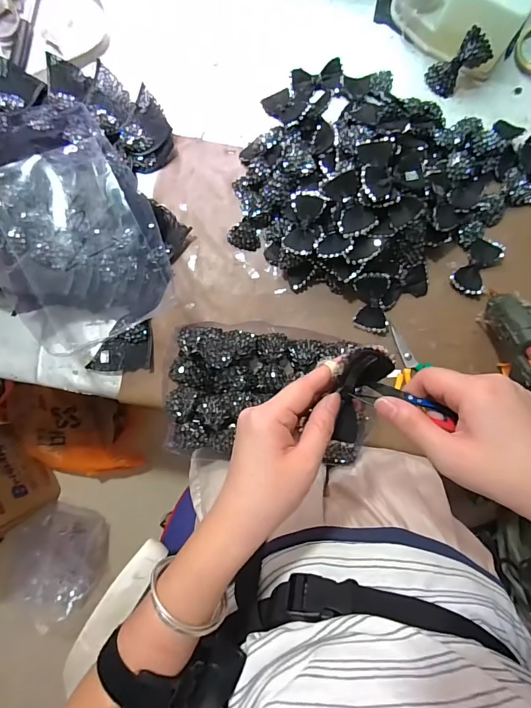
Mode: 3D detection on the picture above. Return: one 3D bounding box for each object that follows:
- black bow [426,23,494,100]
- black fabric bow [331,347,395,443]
[{"bbox_3d":[0.312,-0.470,0.642,0.028,0.095,0.051,-21,84,-44],"label":"black bow"},{"bbox_3d":[0.075,0.032,0.312,0.042,0.026,0.083,10,113,3],"label":"black fabric bow"}]

